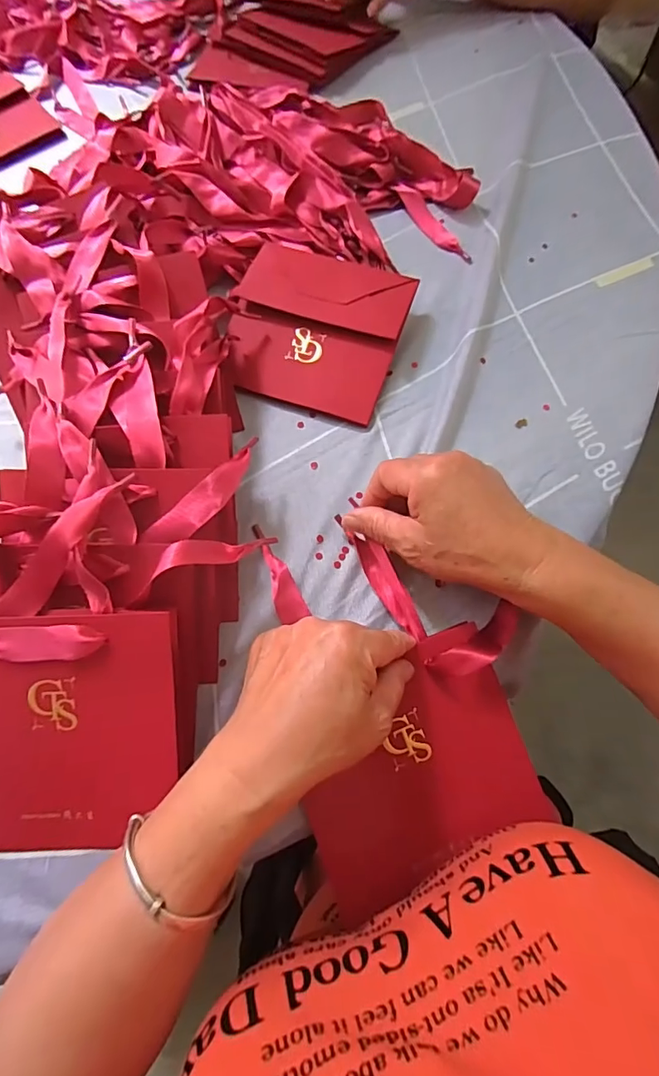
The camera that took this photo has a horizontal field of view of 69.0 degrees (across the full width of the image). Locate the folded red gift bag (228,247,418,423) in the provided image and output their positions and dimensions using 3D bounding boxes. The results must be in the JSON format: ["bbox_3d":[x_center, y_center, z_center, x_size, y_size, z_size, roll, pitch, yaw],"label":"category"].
[{"bbox_3d":[-0.012,-0.171,0.391,0.135,0.014,0.135,19,84,7],"label":"folded red gift bag"}]

